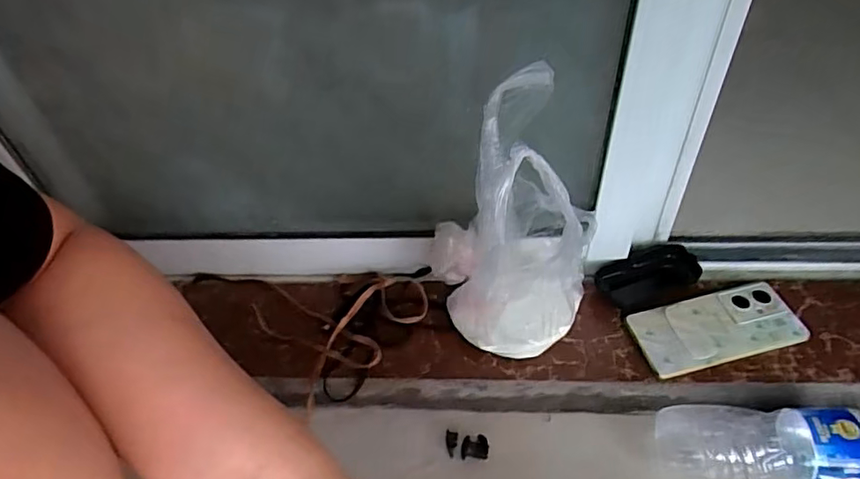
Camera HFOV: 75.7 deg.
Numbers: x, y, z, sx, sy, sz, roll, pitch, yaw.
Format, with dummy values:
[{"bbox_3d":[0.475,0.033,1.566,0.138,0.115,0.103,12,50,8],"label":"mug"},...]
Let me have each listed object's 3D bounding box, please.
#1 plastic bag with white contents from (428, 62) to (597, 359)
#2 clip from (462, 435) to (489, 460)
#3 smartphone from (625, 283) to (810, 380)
[{"bbox_3d":[0.079,-0.007,0.485,0.145,0.271,0.098,-1,46,3],"label":"plastic bag with white contents"},{"bbox_3d":[0.042,0.194,0.516,0.025,0.012,0.018,-2,46,3],"label":"clip"},{"bbox_3d":[0.285,0.090,0.555,0.159,0.014,0.072,-13,47,-8],"label":"smartphone"}]

